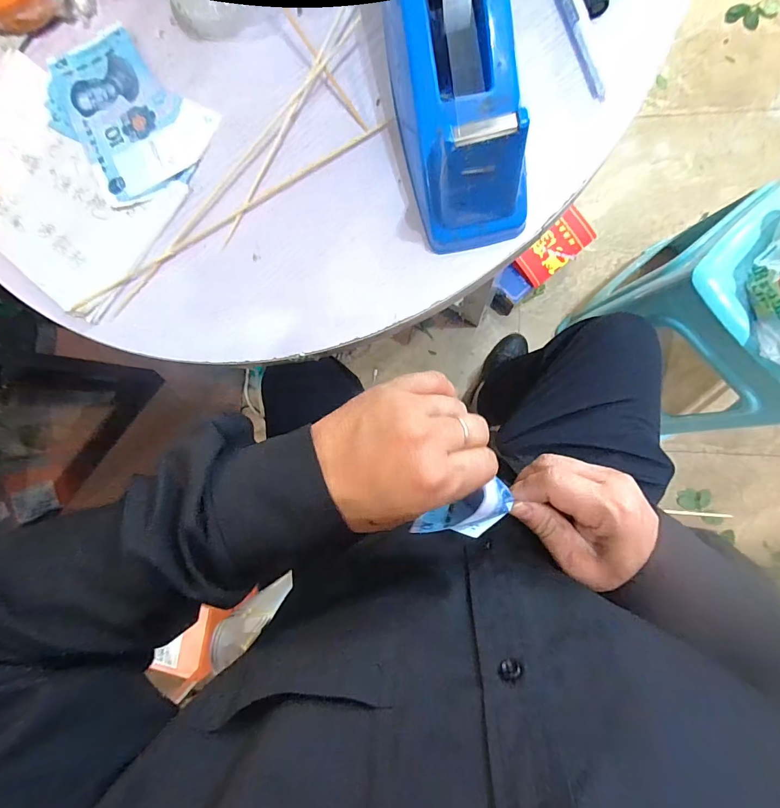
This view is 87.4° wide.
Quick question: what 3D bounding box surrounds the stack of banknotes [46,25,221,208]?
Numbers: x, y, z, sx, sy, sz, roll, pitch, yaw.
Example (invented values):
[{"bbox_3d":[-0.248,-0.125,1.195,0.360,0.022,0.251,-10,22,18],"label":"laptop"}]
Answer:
[{"bbox_3d":[-0.218,-0.233,0.334,0.146,0.011,0.100,43,96,7],"label":"stack of banknotes"}]

